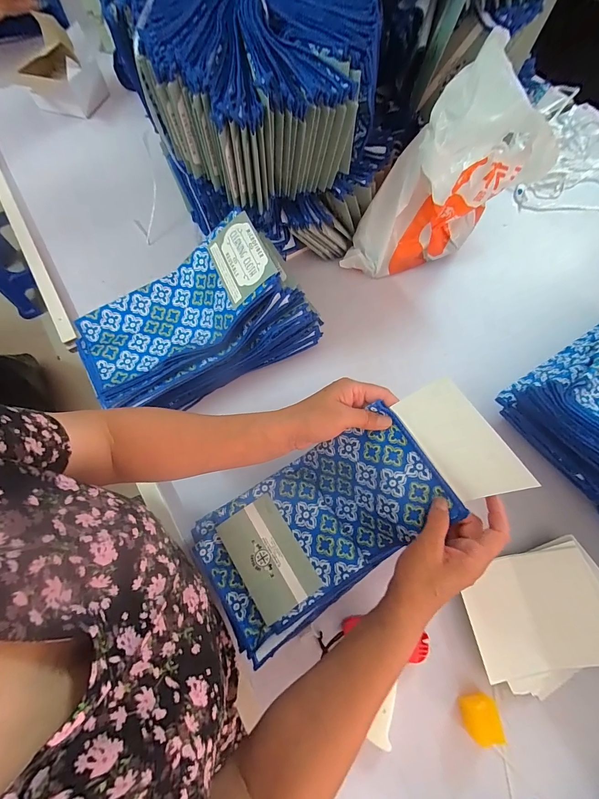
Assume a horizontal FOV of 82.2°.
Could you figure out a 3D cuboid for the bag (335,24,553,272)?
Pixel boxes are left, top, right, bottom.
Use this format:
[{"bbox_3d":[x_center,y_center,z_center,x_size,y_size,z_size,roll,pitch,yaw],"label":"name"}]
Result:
[{"bbox_3d":[0.204,-0.311,0.504,0.222,0.285,0.108,14,70,5],"label":"bag"}]

